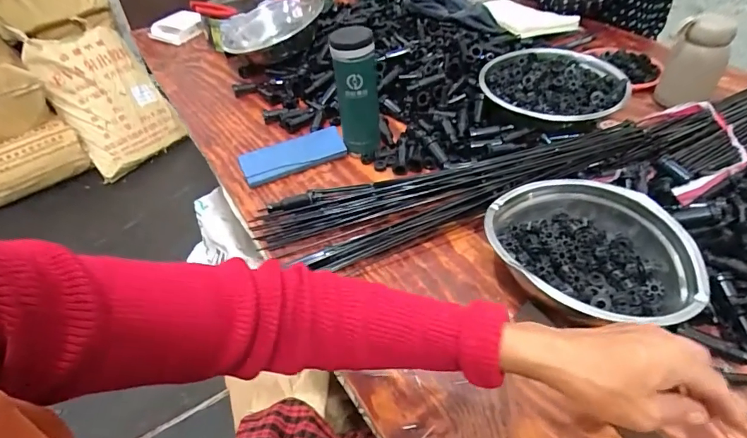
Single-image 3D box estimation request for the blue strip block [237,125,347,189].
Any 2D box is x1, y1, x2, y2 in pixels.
[{"bbox_3d":[-0.129,-0.101,0.719,0.163,0.027,0.068,-19,46,-14],"label":"blue strip block"}]

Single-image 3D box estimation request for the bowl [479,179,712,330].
[{"bbox_3d":[0.234,0.042,0.493,0.195,0.068,0.193,-3,44,3],"label":"bowl"}]

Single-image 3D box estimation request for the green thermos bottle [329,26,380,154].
[{"bbox_3d":[-0.024,-0.184,0.674,0.059,0.182,0.062,-4,44,2],"label":"green thermos bottle"}]

